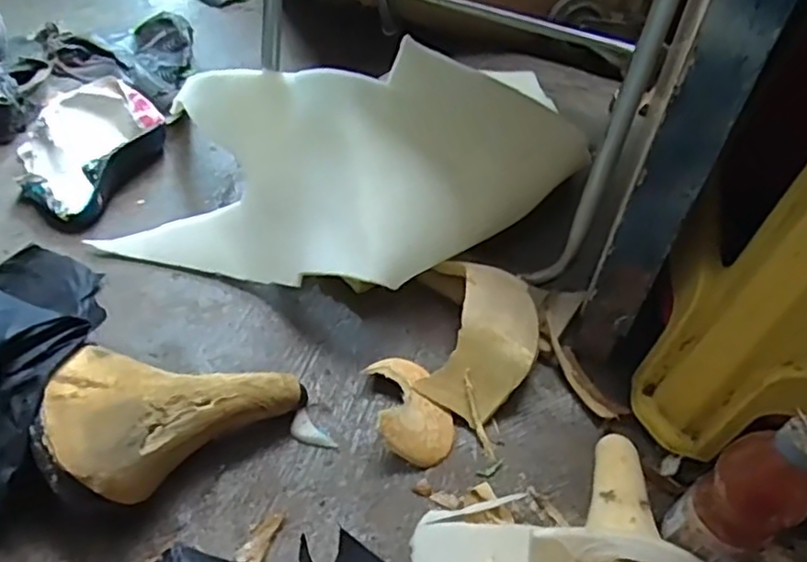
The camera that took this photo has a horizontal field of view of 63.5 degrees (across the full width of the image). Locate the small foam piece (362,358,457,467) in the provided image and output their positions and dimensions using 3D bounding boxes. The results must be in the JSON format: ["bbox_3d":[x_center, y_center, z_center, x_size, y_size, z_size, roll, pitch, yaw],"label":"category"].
[{"bbox_3d":[0.007,0.126,0.667,0.081,0.049,0.122,-9,53,-12],"label":"small foam piece"}]

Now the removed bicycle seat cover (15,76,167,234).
[{"bbox_3d":[-0.429,-0.183,0.877,0.168,0.053,0.231,23,53,13],"label":"removed bicycle seat cover"}]

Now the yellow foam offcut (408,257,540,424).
[{"bbox_3d":[0.077,0.051,0.708,0.131,0.085,0.179,14,52,6],"label":"yellow foam offcut"}]

